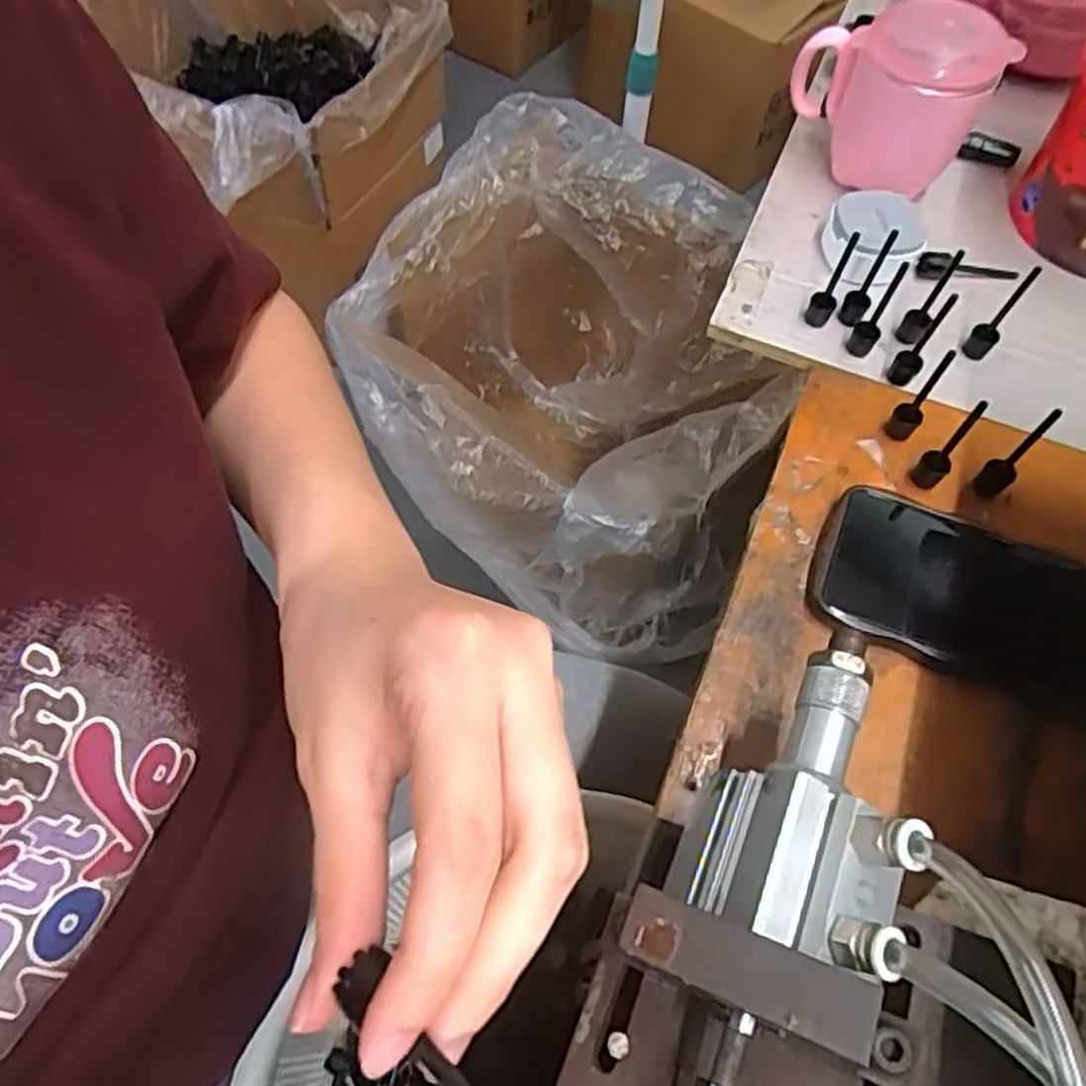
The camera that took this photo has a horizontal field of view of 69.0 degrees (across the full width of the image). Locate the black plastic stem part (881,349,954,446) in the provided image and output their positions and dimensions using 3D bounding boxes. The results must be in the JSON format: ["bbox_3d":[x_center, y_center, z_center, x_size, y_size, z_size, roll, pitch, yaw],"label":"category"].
[{"bbox_3d":[0.193,-0.074,0.404,0.015,0.059,0.013,35,67,15],"label":"black plastic stem part"}]

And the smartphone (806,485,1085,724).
[{"bbox_3d":[0.202,0.024,0.372,0.140,0.009,0.081,21,63,14],"label":"smartphone"}]

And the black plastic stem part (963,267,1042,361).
[{"bbox_3d":[0.256,-0.128,0.441,0.015,0.058,0.013,34,46,15],"label":"black plastic stem part"}]

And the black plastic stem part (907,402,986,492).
[{"bbox_3d":[0.200,-0.048,0.387,0.014,0.053,0.017,38,67,16],"label":"black plastic stem part"}]

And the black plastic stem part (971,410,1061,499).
[{"bbox_3d":[0.232,-0.042,0.388,0.020,0.052,0.015,-35,69,-18],"label":"black plastic stem part"}]

